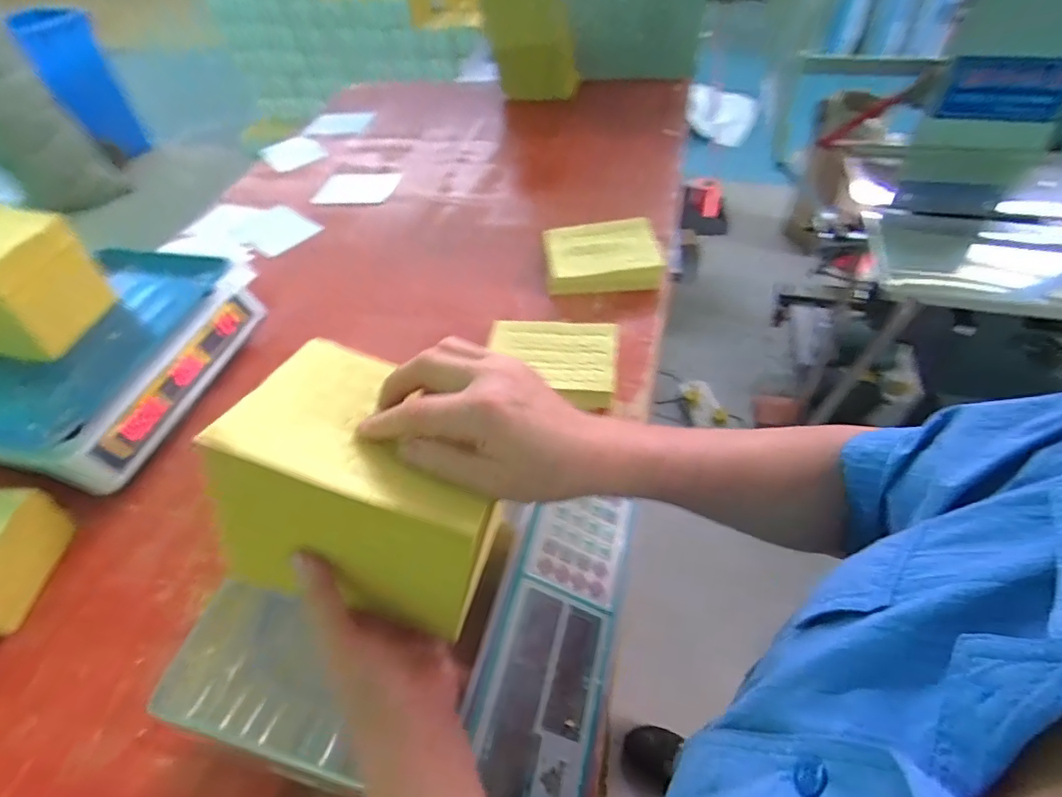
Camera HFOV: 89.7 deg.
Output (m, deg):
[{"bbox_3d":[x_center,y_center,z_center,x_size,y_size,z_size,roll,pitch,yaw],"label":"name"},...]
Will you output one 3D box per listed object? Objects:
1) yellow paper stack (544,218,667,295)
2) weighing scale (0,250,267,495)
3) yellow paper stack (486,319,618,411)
[{"bbox_3d":[0.108,-0.220,0.817,0.167,0.040,0.138,-2,50,3],"label":"yellow paper stack"},{"bbox_3d":[-0.535,-0.054,0.675,0.223,0.099,0.321,9,52,12],"label":"weighing scale"},{"bbox_3d":[0.026,-0.050,0.681,0.163,0.033,0.118,5,51,8],"label":"yellow paper stack"}]

